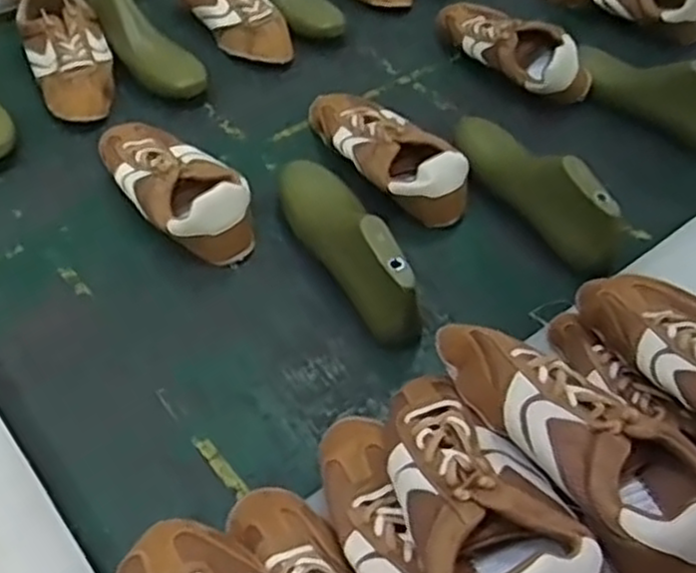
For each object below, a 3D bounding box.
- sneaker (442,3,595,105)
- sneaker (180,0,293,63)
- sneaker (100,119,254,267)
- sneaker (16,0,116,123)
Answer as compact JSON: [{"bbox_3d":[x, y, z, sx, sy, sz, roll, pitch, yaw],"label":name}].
[{"bbox_3d":[0.222,-0.336,1.046,0.089,0.072,0.253,-33,60,-27],"label":"sneaker"},{"bbox_3d":[-0.159,-0.389,1.062,0.091,0.074,0.223,-31,58,-28],"label":"sneaker"},{"bbox_3d":[-0.192,-0.121,0.818,0.102,0.066,0.238,-30,57,-28],"label":"sneaker"},{"bbox_3d":[-0.356,-0.301,0.960,0.101,0.077,0.231,-16,52,-19],"label":"sneaker"}]

